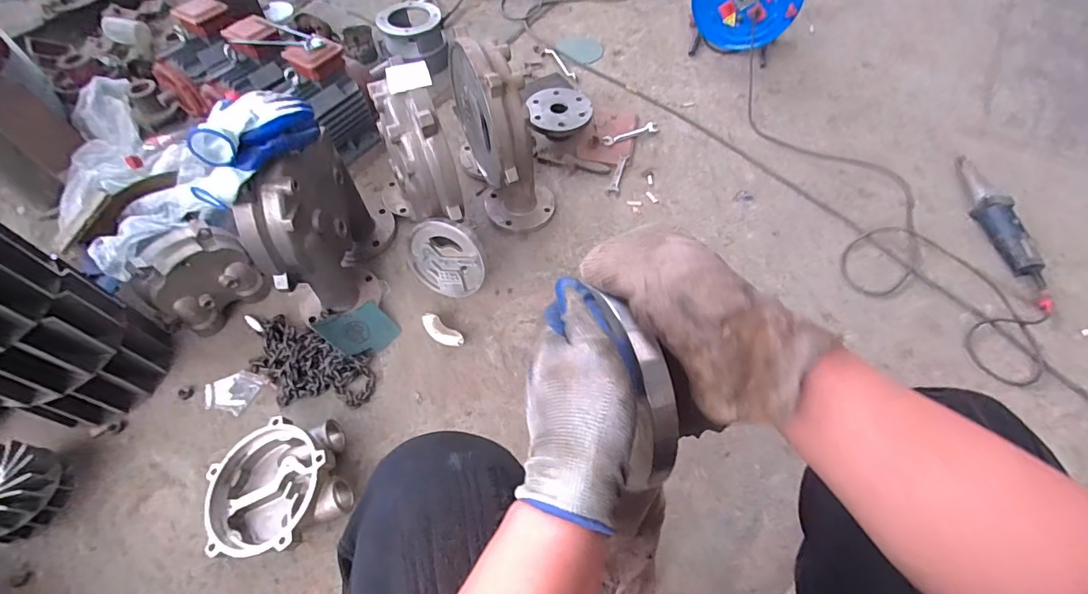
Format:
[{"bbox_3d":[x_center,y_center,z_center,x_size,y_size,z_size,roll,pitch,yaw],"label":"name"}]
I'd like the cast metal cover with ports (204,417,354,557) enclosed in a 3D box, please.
[{"bbox_3d":[-0.446,0.317,0.792,0.214,0.099,0.199,-22,59,-13],"label":"cast metal cover with ports"}]

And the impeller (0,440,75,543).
[{"bbox_3d":[-0.870,0.320,0.769,0.144,0.095,0.142,0,57,1],"label":"impeller"}]

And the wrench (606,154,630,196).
[{"bbox_3d":[0.196,-0.323,1.240,0.030,0.006,0.152,15,60,9],"label":"wrench"}]

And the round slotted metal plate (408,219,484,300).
[{"bbox_3d":[-0.204,-0.076,0.991,0.165,0.170,0.018,31,39,-2],"label":"round slotted metal plate"}]

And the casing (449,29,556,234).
[{"bbox_3d":[-0.093,-0.381,1.069,0.162,0.357,0.326,-21,59,-12],"label":"casing"}]

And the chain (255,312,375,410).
[{"bbox_3d":[-0.463,0.119,0.947,0.251,0.038,0.194,1,57,2],"label":"chain"}]

